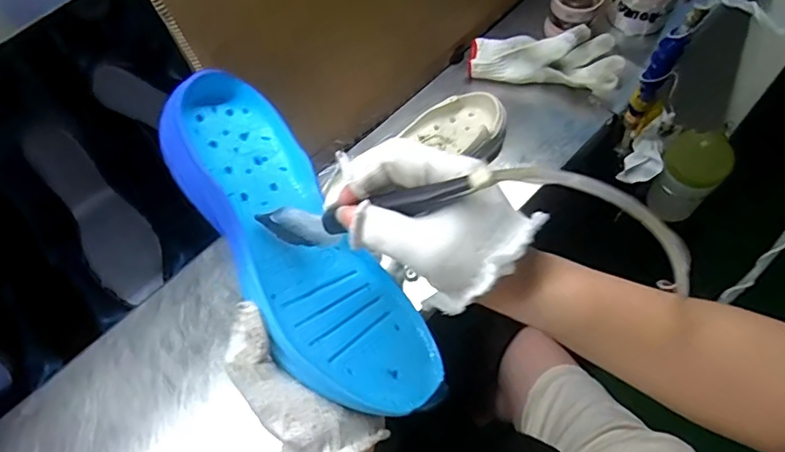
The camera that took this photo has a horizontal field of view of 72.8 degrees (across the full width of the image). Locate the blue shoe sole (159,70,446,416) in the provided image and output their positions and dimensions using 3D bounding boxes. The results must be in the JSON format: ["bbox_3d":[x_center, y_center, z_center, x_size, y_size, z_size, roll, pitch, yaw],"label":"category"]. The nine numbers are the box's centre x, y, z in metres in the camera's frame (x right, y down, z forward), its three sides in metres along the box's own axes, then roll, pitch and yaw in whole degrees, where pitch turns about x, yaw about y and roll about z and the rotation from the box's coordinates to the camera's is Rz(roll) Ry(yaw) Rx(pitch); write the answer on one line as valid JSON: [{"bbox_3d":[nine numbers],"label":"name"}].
[{"bbox_3d":[-0.067,0.016,0.369,0.096,0.043,0.261,-30,81,-40],"label":"blue shoe sole"}]

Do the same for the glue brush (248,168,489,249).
[{"bbox_3d":[-0.014,-0.010,0.311,0.156,0.032,0.014,-15,54,33],"label":"glue brush"}]

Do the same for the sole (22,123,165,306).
[{"bbox_3d":[-0.357,-0.020,0.649,0.074,0.007,0.237,-30,88,-28],"label":"sole"}]

